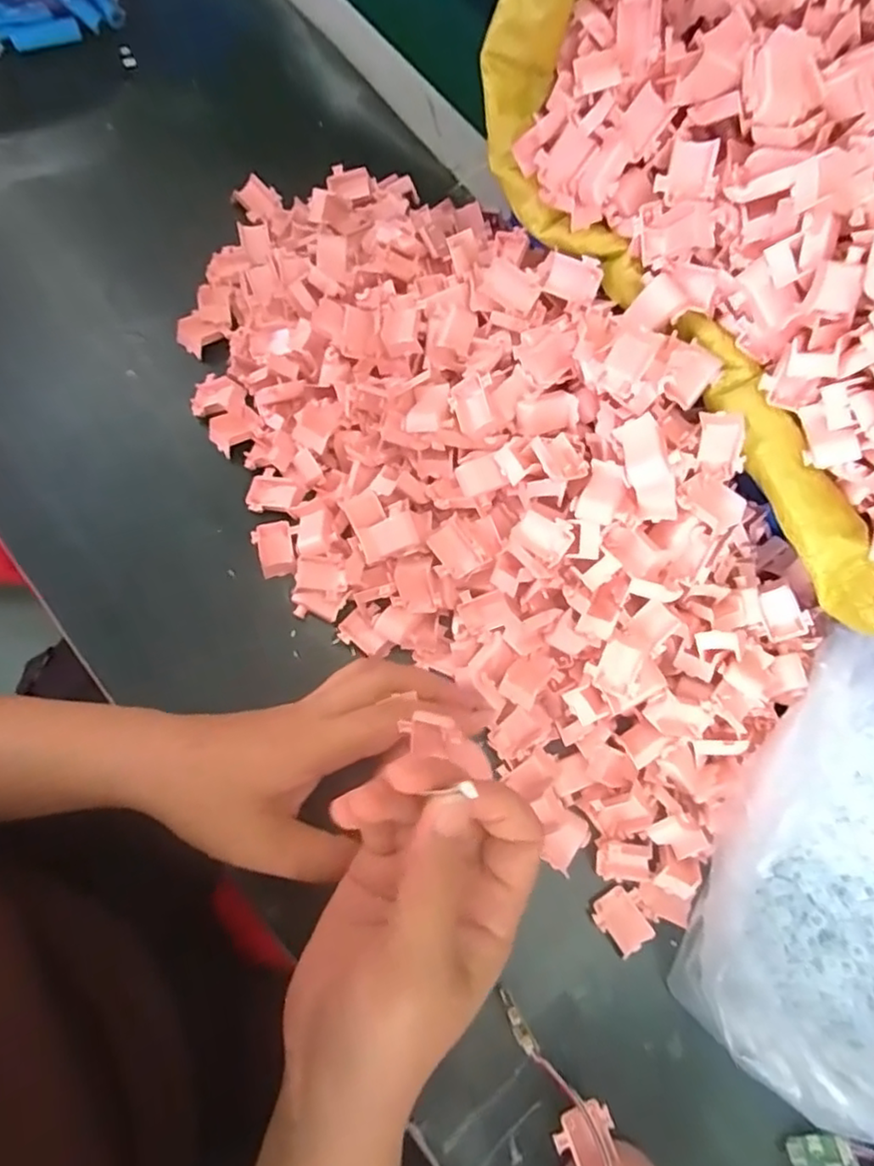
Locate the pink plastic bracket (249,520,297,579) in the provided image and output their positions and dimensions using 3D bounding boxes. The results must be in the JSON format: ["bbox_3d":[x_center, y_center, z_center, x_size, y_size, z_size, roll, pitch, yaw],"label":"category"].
[{"bbox_3d":[-0.102,-0.021,0.399,0.023,0.005,0.034,-13,77,-7],"label":"pink plastic bracket"}]

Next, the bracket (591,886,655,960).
[{"bbox_3d":[0.103,0.189,0.355,0.024,0.004,0.032,-34,80,-12],"label":"bracket"}]

